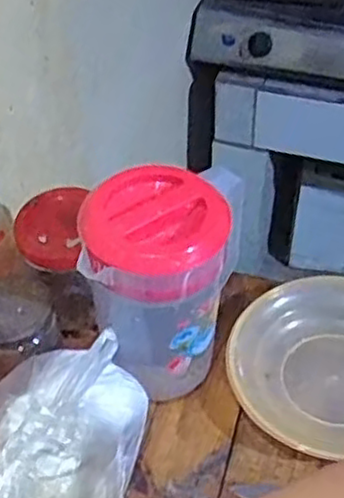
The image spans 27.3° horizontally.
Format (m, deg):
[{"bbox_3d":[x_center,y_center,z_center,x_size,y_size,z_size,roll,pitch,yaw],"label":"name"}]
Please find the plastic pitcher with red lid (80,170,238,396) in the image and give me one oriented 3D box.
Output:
[{"bbox_3d":[-0.014,0.042,0.674,0.120,0.209,0.107,8,46,9],"label":"plastic pitcher with red lid"}]

